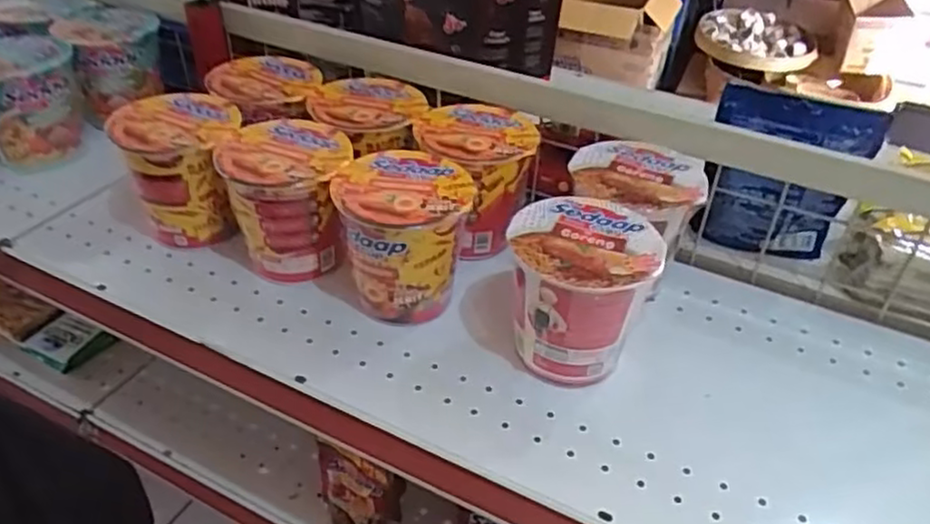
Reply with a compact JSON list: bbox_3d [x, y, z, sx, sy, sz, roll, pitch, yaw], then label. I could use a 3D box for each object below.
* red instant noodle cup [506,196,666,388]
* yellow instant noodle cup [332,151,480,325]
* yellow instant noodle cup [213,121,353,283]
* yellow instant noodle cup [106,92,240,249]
[{"bbox_3d":[0.083,0.023,0.528,0.100,0.104,0.097,1,40,-1],"label":"red instant noodle cup"},{"bbox_3d":[-0.047,-0.019,0.570,0.099,0.103,0.101,1,40,-1],"label":"yellow instant noodle cup"},{"bbox_3d":[-0.146,-0.049,0.598,0.097,0.106,0.093,-3,40,-5],"label":"yellow instant noodle cup"},{"bbox_3d":[-0.245,-0.077,0.626,0.097,0.106,0.093,-9,41,-12],"label":"yellow instant noodle cup"}]

